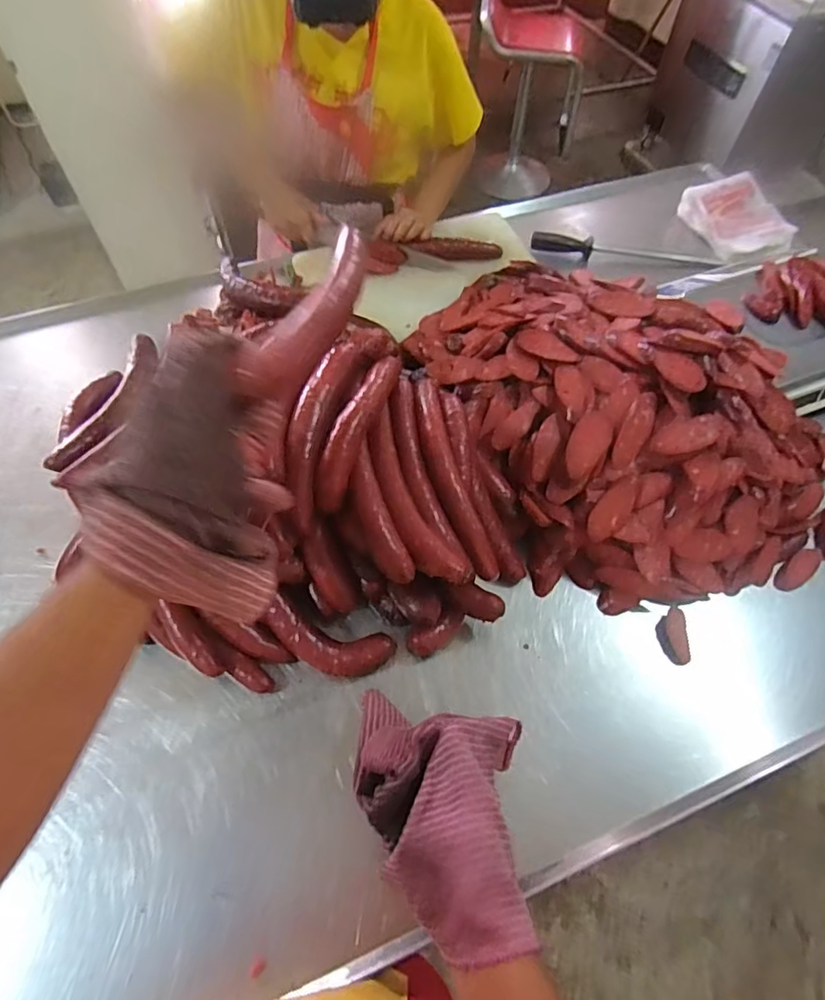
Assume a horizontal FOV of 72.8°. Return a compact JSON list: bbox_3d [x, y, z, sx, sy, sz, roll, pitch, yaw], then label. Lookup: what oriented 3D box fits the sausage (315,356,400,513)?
[{"bbox_3d":[-0.061,-0.100,0.681,0.035,0.059,0.246,17,61,8],"label":"sausage"}]

